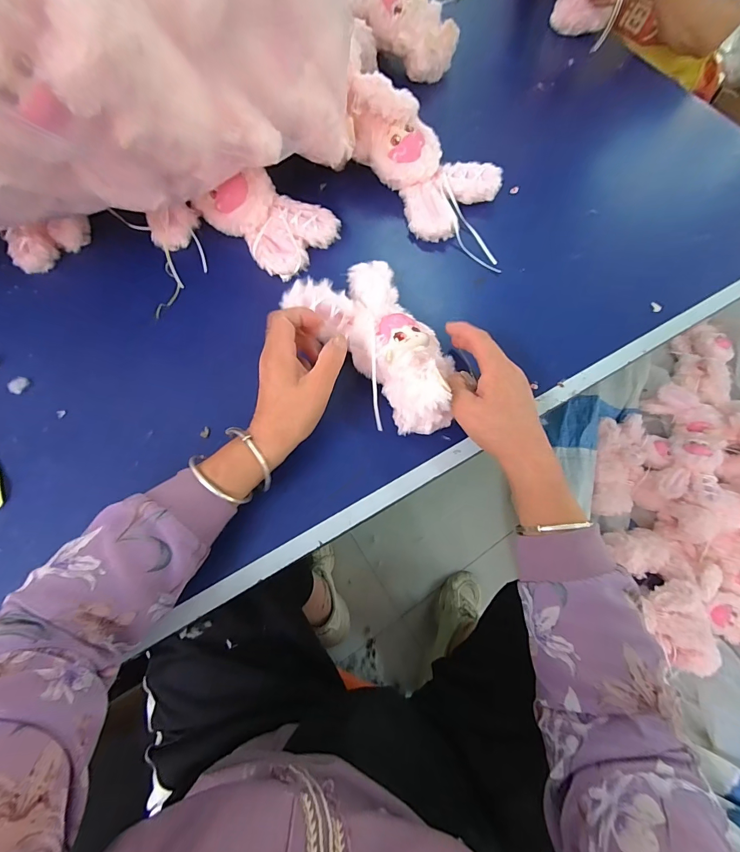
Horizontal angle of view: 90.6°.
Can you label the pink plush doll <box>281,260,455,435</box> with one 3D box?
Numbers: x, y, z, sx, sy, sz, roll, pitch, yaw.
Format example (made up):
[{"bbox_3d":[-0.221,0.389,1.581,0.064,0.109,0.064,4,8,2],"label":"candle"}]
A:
[{"bbox_3d":[0.008,-0.094,0.391,0.130,0.052,0.226,-26,64,-10],"label":"pink plush doll"}]

